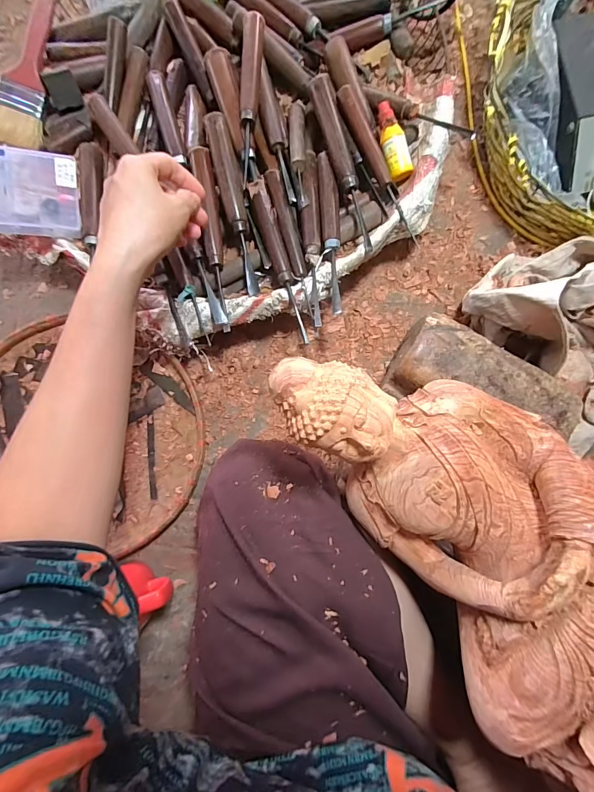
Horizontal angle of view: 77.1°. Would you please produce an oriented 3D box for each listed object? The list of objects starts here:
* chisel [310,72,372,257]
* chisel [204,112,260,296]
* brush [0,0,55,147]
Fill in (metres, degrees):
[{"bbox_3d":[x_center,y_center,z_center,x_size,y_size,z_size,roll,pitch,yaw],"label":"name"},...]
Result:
[{"bbox_3d":[0.051,-0.240,0.387,0.025,0.029,0.185,-18,84,1],"label":"chisel"},{"bbox_3d":[-0.064,-0.193,0.382,0.020,0.013,0.175,-12,99,3],"label":"chisel"},{"bbox_3d":[-0.304,-0.359,0.408,0.053,0.024,0.177,5,85,3],"label":"brush"}]

